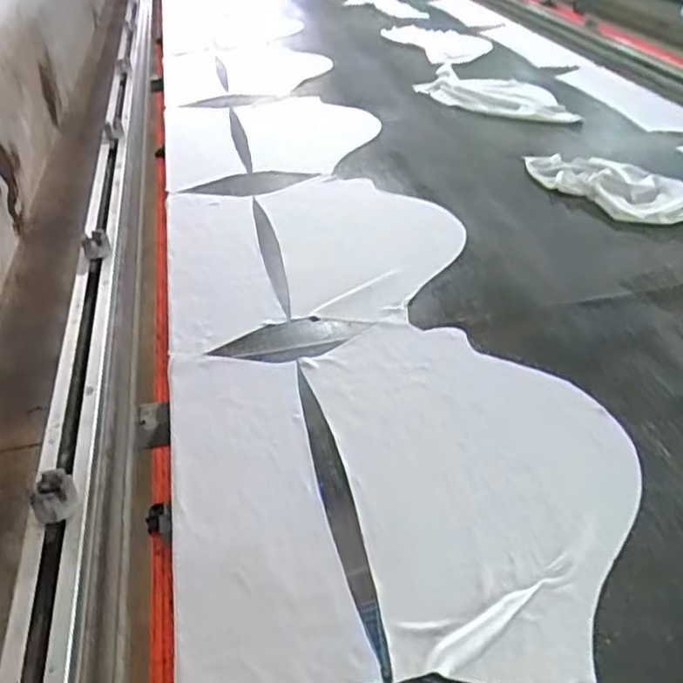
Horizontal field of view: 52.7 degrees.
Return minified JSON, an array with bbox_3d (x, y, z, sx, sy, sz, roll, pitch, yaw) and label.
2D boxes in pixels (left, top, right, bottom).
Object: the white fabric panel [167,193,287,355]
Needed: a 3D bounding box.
[{"bbox_3d":[-0.195,-0.136,1.077,0.147,0.014,0.508,-8,35,-9],"label":"white fabric panel"}]

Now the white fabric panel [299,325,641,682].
[{"bbox_3d":[0.142,0.120,0.697,0.285,0.011,0.464,-8,35,-10],"label":"white fabric panel"}]

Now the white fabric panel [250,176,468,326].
[{"bbox_3d":[0.040,-0.174,1.124,0.300,0.011,0.503,-8,35,-10],"label":"white fabric panel"}]

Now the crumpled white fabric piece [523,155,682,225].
[{"bbox_3d":[0.500,-0.289,1.273,0.174,0.031,0.363,-21,39,-26],"label":"crumpled white fabric piece"}]

